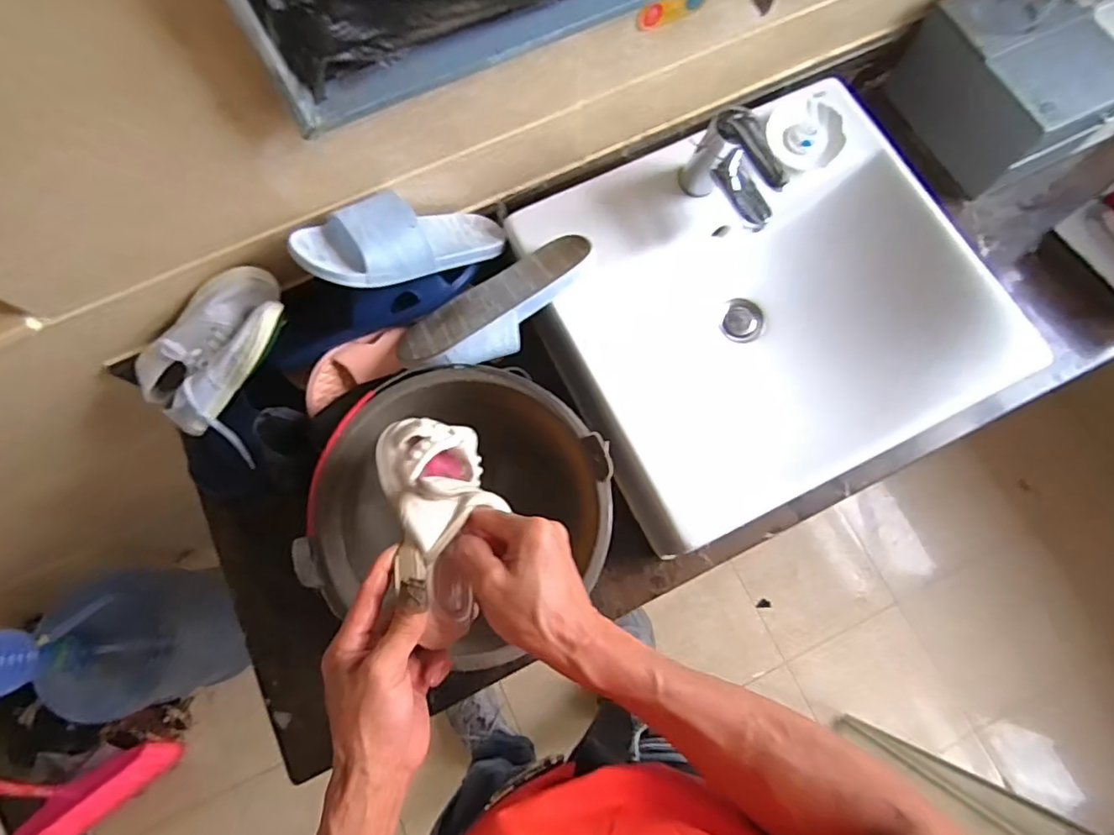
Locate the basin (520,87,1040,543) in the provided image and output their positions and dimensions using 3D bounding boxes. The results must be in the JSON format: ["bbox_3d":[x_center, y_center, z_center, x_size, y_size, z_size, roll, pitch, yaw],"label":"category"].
[{"bbox_3d":[0.234,-0.139,0.675,0.485,0.144,0.433,-25,76,-6],"label":"basin"}]

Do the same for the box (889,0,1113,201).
[{"bbox_3d":[0.672,-0.488,0.817,0.275,0.141,0.236,-24,76,-6],"label":"box"}]

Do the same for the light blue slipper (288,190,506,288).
[{"bbox_3d":[-0.158,-0.201,0.629,0.240,0.056,0.095,-21,73,-38],"label":"light blue slipper"}]

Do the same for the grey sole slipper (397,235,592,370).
[{"bbox_3d":[-0.063,-0.118,0.648,0.239,0.059,0.115,-32,44,0],"label":"grey sole slipper"}]

